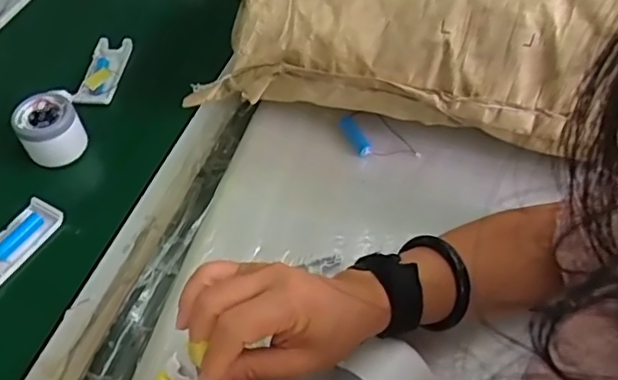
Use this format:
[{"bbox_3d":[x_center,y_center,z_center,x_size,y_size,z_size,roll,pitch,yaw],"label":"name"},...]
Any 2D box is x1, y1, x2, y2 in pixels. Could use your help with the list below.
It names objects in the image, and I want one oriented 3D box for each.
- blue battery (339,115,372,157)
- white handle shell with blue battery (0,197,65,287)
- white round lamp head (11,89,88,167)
[{"bbox_3d":[0.047,-0.055,0.581,0.013,0.015,0.047,-23,57,-15],"label":"blue battery"},{"bbox_3d":[-0.274,0.052,0.523,0.041,0.015,0.103,25,58,18],"label":"white handle shell with blue battery"},{"bbox_3d":[-0.261,-0.061,0.586,0.058,0.052,0.055,0,54,1],"label":"white round lamp head"}]

